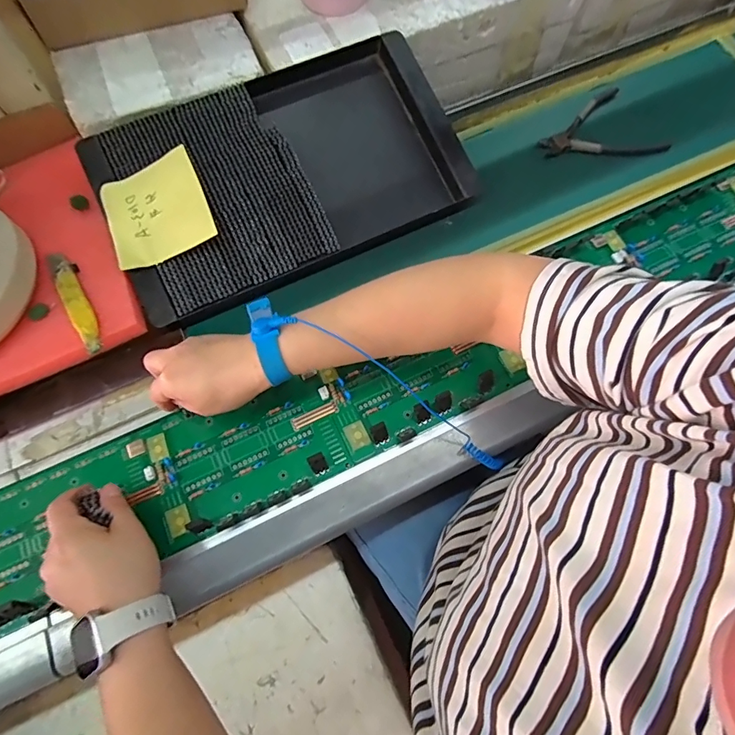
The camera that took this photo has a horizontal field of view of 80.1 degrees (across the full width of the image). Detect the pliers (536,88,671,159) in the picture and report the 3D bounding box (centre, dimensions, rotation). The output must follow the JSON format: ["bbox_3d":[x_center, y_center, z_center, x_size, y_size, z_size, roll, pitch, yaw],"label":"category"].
[{"bbox_3d":[0.284,-0.304,0.544,0.148,0.013,0.105,-3,68,-2],"label":"pliers"}]

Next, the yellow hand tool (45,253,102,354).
[{"bbox_3d":[-0.286,-0.068,0.427,0.024,0.013,0.134,-30,72,-12],"label":"yellow hand tool"}]

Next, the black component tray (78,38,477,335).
[{"bbox_3d":[-0.088,-0.216,0.477,0.368,0.046,0.232,-26,85,-13],"label":"black component tray"}]

